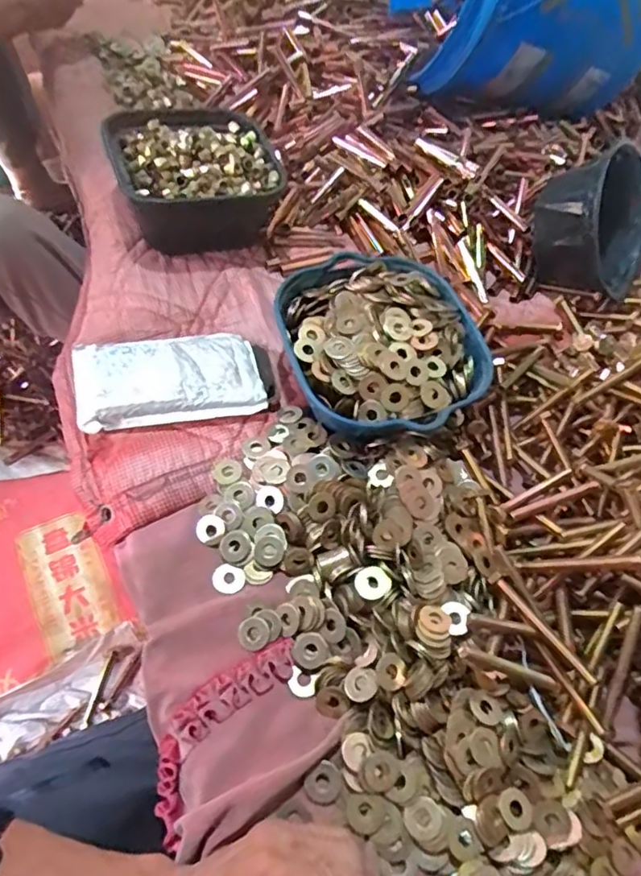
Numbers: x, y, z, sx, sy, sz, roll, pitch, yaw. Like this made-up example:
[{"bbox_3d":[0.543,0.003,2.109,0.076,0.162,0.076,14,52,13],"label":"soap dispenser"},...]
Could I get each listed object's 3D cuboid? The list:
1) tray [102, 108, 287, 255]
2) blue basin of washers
[{"bbox_3d":[-0.136,-0.293,0.655,0.170,0.077,0.156,-9,61,-14],"label":"tray"},{"bbox_3d":[0.060,-0.091,0.558,0.184,0.064,0.196,4,59,-7],"label":"blue basin of washers"}]

